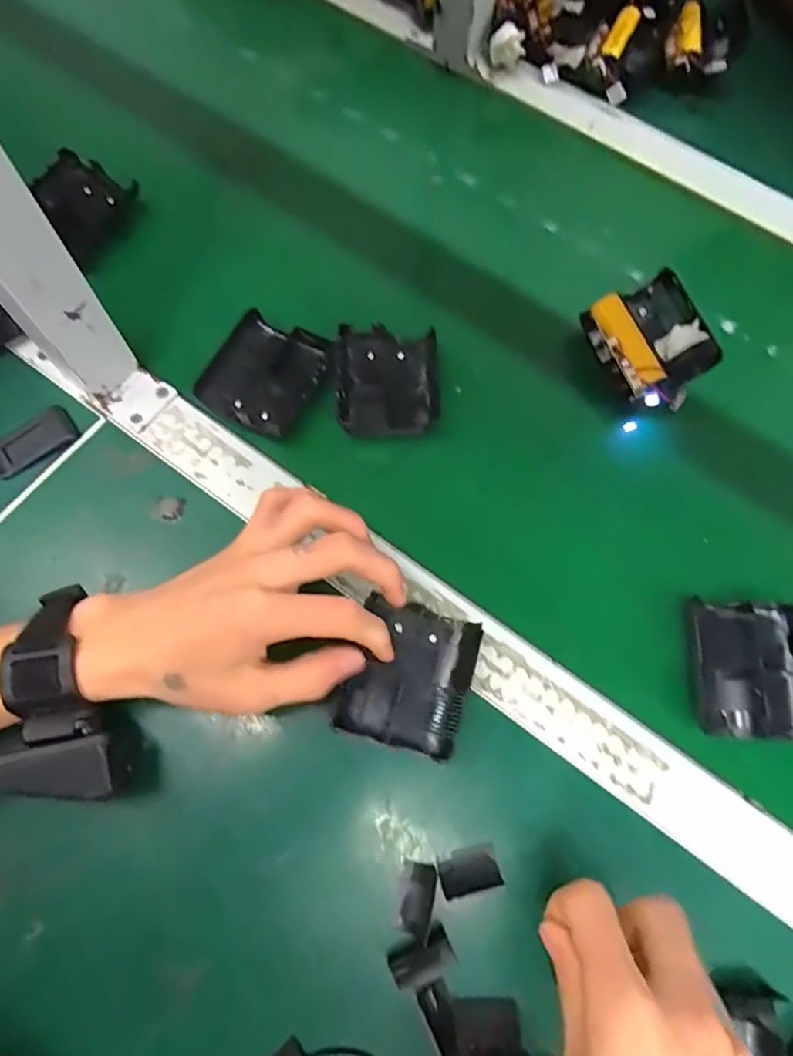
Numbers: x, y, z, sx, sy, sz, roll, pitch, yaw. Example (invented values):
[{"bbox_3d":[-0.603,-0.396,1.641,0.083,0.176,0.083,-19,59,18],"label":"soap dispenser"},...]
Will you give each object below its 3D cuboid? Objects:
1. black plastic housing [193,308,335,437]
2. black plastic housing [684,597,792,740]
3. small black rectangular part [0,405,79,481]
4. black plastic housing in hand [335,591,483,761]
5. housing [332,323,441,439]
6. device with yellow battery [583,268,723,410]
[{"bbox_3d":[-0.084,-0.104,0.394,0.074,0.022,0.079,26,73,7],"label":"black plastic housing"},{"bbox_3d":[0.209,0.084,0.342,0.064,0.022,0.076,4,71,0],"label":"black plastic housing"},{"bbox_3d":[-0.242,-0.056,0.381,0.056,0.006,0.034,-37,76,-12],"label":"small black rectangular part"},{"bbox_3d":[0.008,0.083,0.324,0.066,0.015,0.077,16,72,4],"label":"black plastic housing in hand"},{"bbox_3d":[-0.006,-0.101,0.397,0.070,0.021,0.082,-7,72,-4],"label":"housing"},{"bbox_3d":[0.180,-0.129,0.407,0.064,0.047,0.084,-26,74,-10],"label":"device with yellow battery"}]

